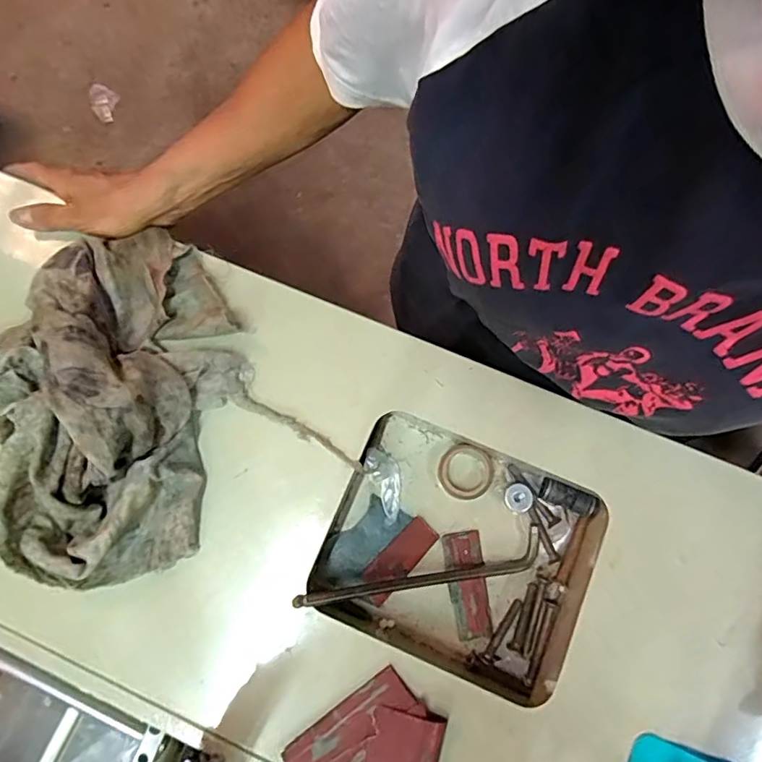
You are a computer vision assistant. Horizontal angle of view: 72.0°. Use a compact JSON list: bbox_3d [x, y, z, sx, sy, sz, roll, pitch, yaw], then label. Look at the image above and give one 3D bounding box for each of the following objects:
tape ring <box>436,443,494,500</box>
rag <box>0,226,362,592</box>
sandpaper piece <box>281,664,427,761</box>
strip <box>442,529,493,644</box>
[{"bbox_3d":[0.072,0.077,0.447,0.048,0.013,0.045,0,77,1],"label":"tape ring"},{"bbox_3d":[-0.199,0.011,0.386,0.214,0.068,0.246,-35,79,-7],"label":"rag"},{"bbox_3d":[-0.018,0.239,0.356,0.094,0.004,0.040,-34,64,-10],"label":"sandpaper piece"},{"bbox_3d":[0.071,0.166,0.429,0.030,0.004,0.082,-7,77,-1],"label":"strip"}]

